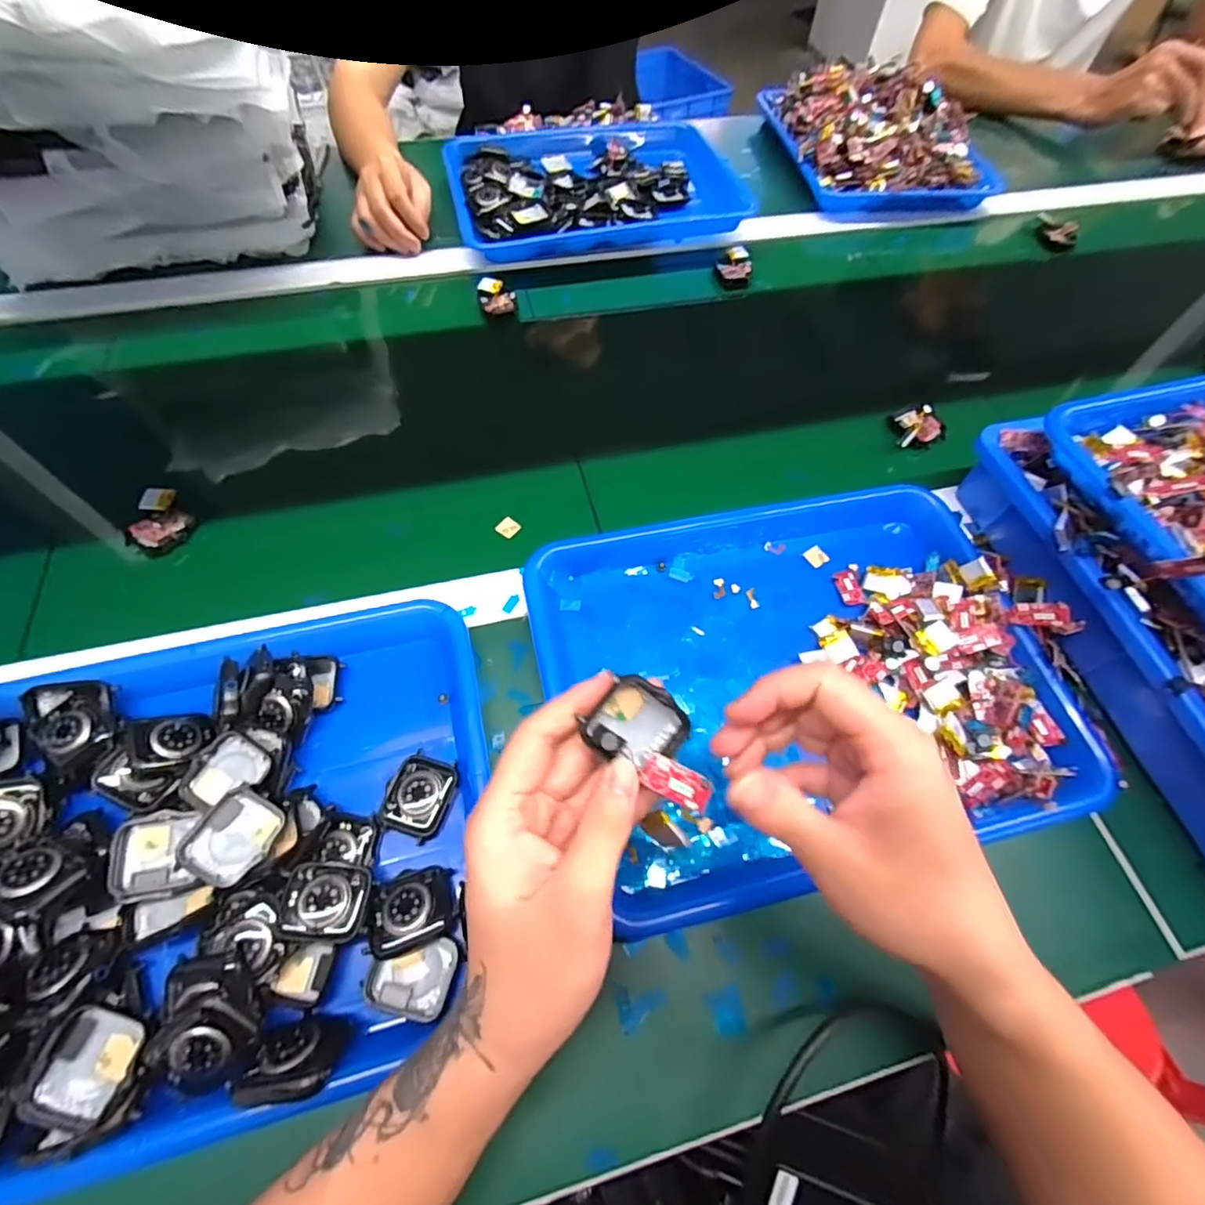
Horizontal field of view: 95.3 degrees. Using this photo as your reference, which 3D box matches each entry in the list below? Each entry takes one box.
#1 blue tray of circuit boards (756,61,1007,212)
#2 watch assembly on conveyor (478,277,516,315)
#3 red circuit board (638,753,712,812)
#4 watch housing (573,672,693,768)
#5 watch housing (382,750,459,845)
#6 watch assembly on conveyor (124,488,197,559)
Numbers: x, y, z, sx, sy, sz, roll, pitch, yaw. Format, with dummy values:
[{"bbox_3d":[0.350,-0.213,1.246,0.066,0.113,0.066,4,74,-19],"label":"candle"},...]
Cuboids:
[{"bbox_3d":[0.369,-0.640,0.735,0.242,0.075,0.287,-5,62,-6],"label":"blue tray of circuit boards"},{"bbox_3d":[-0.112,-0.322,0.578,0.036,0.017,0.038,-8,62,-7],"label":"watch assembly on conveyor"},{"bbox_3d":[0.031,0.078,0.240,0.032,0.005,0.015,26,64,11],"label":"red circuit board"},{"bbox_3d":[0.017,0.054,0.242,0.035,0.012,0.041,-45,103,0],"label":"watch housing"},{"bbox_3d":[-0.107,0.113,0.323,0.037,0.007,0.044,18,62,7],"label":"watch housing"},{"bbox_3d":[-0.345,-0.062,0.425,0.045,0.017,0.051,-37,69,-20],"label":"watch assembly on conveyor"}]

